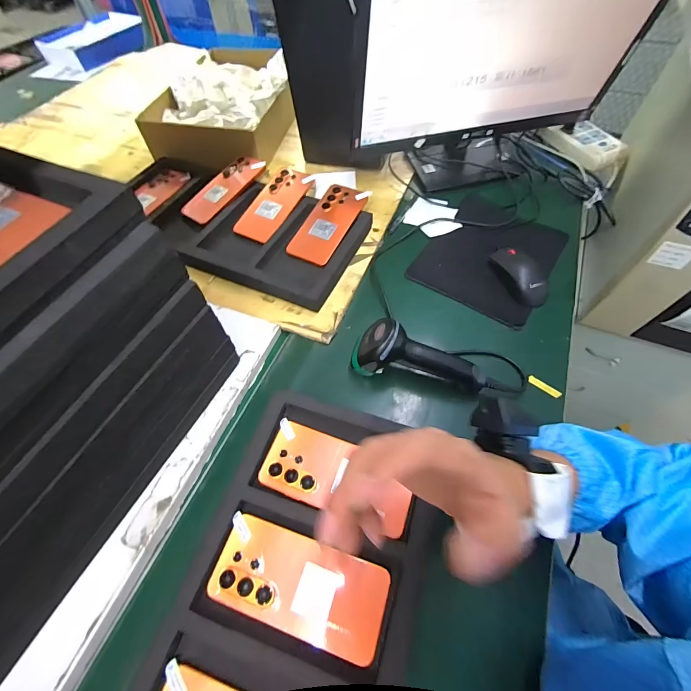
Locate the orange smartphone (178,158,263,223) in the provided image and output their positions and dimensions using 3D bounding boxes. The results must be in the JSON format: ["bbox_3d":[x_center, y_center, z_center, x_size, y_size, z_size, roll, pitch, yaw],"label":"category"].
[{"bbox_3d":[-0.226,-0.294,0.632,0.068,0.013,0.174,38,73,15],"label":"orange smartphone"}]

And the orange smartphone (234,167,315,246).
[{"bbox_3d":[-0.133,-0.258,0.615,0.084,0.012,0.174,24,71,12],"label":"orange smartphone"}]

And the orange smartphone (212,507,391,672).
[{"bbox_3d":[-0.046,0.237,0.337,0.170,0.008,0.079,15,60,10],"label":"orange smartphone"}]

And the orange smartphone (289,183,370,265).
[{"bbox_3d":[-0.029,-0.212,0.582,0.080,0.010,0.172,24,70,16],"label":"orange smartphone"}]

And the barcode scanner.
[{"bbox_3d":[0.096,0.014,0.443,0.168,0.070,0.057,9,59,6],"label":"barcode scanner"}]

